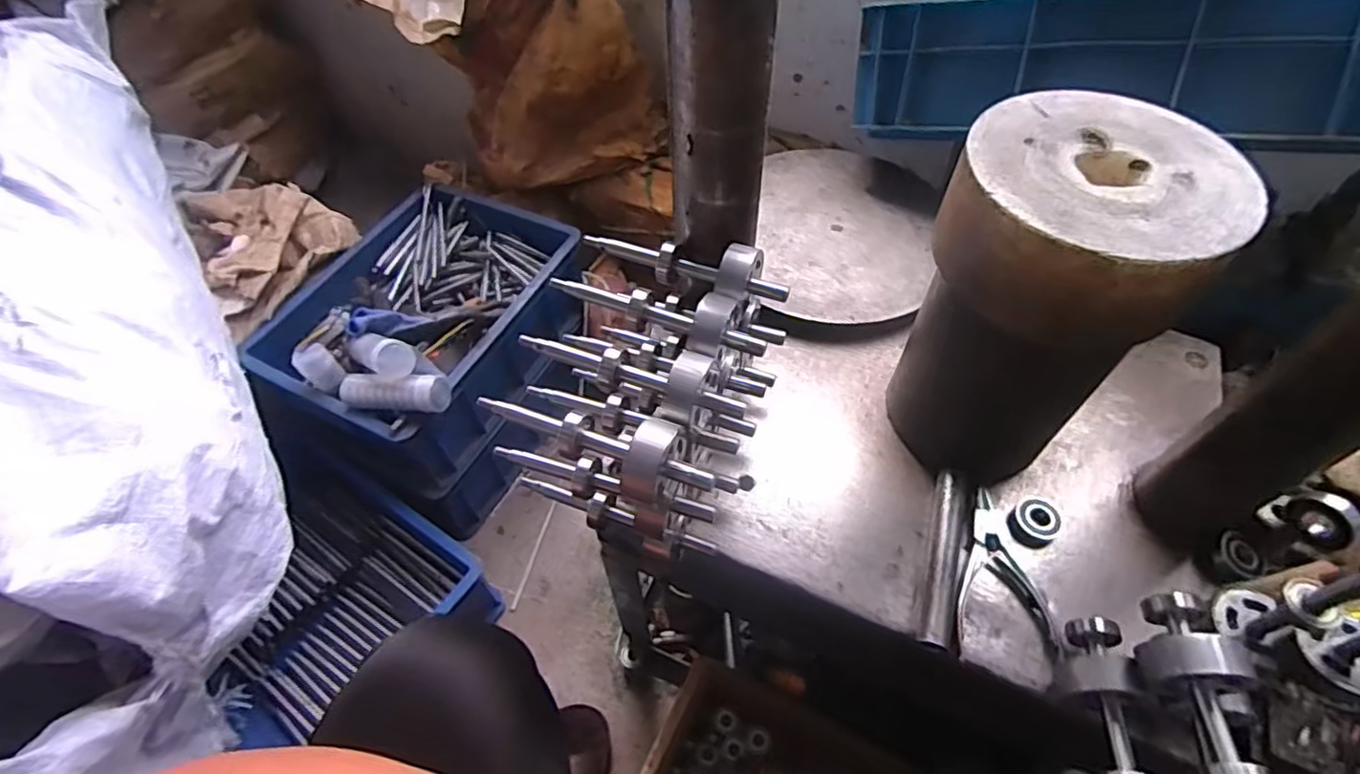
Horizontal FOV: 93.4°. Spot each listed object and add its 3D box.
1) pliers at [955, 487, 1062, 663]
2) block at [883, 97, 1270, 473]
[{"bbox_3d":[0.223,0.133,0.466,0.066,0.013,0.121,1,54,2],"label":"pliers"},{"bbox_3d":[0.231,-0.043,0.441,0.133,0.245,0.142,15,56,12],"label":"block"}]

